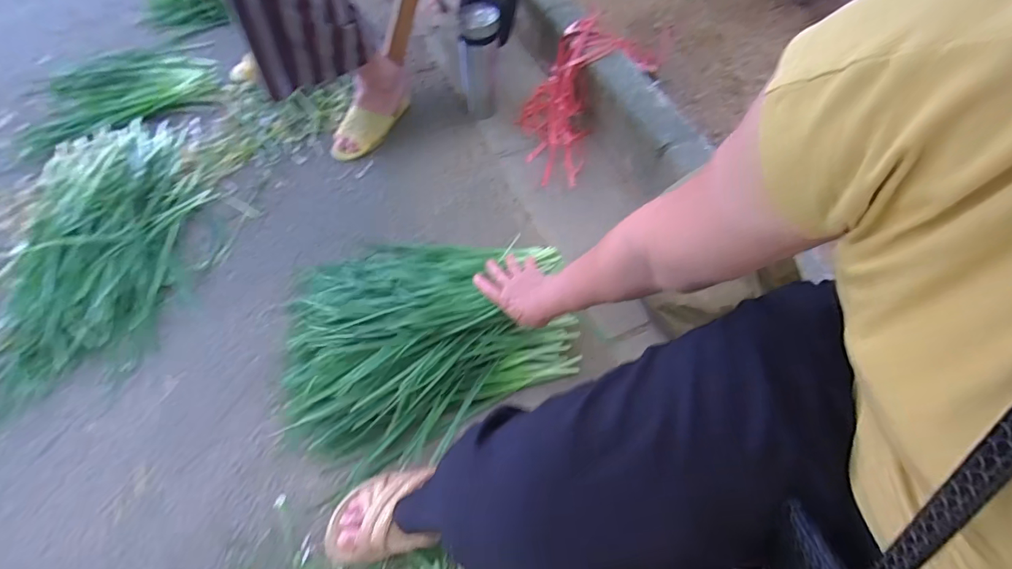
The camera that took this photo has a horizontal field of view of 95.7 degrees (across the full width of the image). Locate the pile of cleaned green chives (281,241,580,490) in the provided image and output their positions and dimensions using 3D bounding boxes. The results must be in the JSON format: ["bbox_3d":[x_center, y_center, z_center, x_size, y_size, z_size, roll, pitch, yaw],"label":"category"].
[{"bbox_3d":[-0.138,0.070,0.757,0.473,0.126,0.387,-10,60,-6],"label":"pile of cleaned green chives"}]

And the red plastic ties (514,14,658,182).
[{"bbox_3d":[0.155,-0.430,1.038,0.220,0.153,0.424,30,64,16],"label":"red plastic ties"}]

